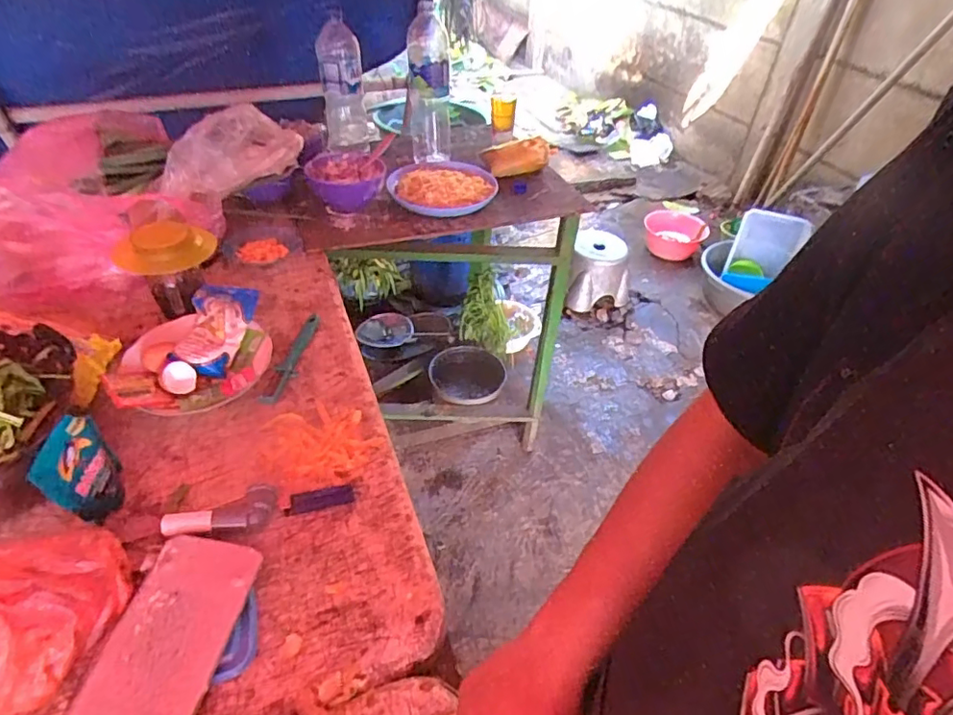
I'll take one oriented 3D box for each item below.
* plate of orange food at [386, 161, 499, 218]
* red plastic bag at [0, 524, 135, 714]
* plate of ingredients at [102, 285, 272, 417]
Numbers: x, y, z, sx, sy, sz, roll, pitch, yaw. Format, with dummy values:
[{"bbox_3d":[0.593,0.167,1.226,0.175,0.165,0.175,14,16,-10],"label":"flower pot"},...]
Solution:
[{"bbox_3d":[-0.065,-0.348,1.139,0.228,0.035,0.175,-20,47,-24],"label":"plate of orange food"},{"bbox_3d":[-0.385,0.197,0.477,0.117,0.118,0.156,21,46,18],"label":"red plastic bag"},{"bbox_3d":[-0.365,-0.002,0.727,0.194,0.064,0.180,2,43,-2],"label":"plate of ingredients"}]

